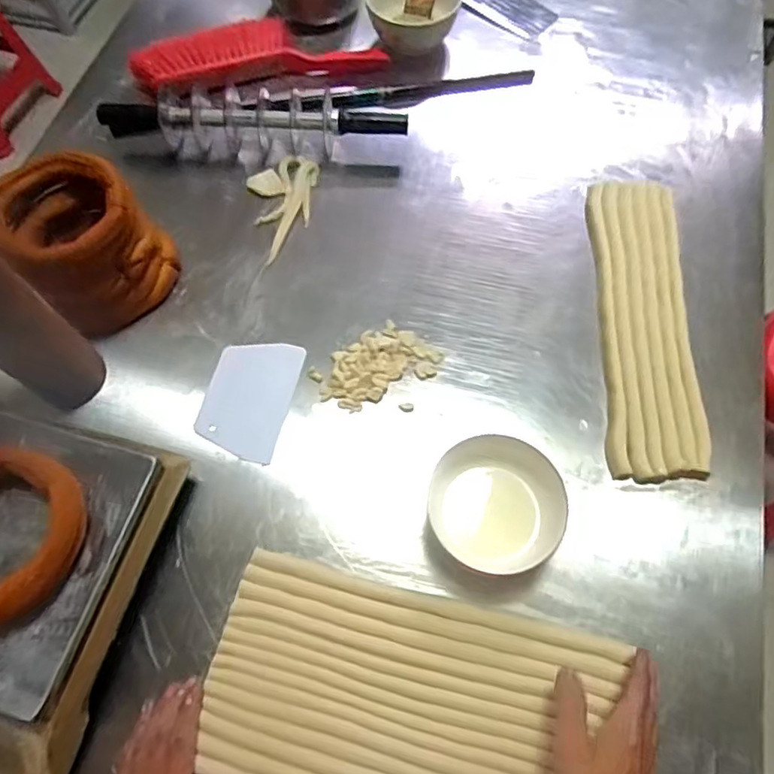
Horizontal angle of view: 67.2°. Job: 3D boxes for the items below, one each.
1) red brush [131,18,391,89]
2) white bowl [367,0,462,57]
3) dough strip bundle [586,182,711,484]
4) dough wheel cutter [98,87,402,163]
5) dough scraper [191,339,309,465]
[{"bbox_3d":[-0.198,-0.511,0.904,0.383,0.059,0.120,-18,66,-6],"label":"red brush"},{"bbox_3d":[0.043,-0.606,0.921,0.145,0.079,0.135,2,66,3],"label":"white bowl"},{"bbox_3d":[0.315,-0.086,0.716,0.104,0.024,0.403,3,66,3],"label":"dough strip bundle"},{"bbox_3d":[-0.186,-0.387,0.843,0.419,0.074,0.083,3,66,3],"label":"dough wheel cutter"},{"bbox_3d":[-0.166,0.011,0.698,0.104,0.007,0.148,11,67,9],"label":"dough scraper"}]

